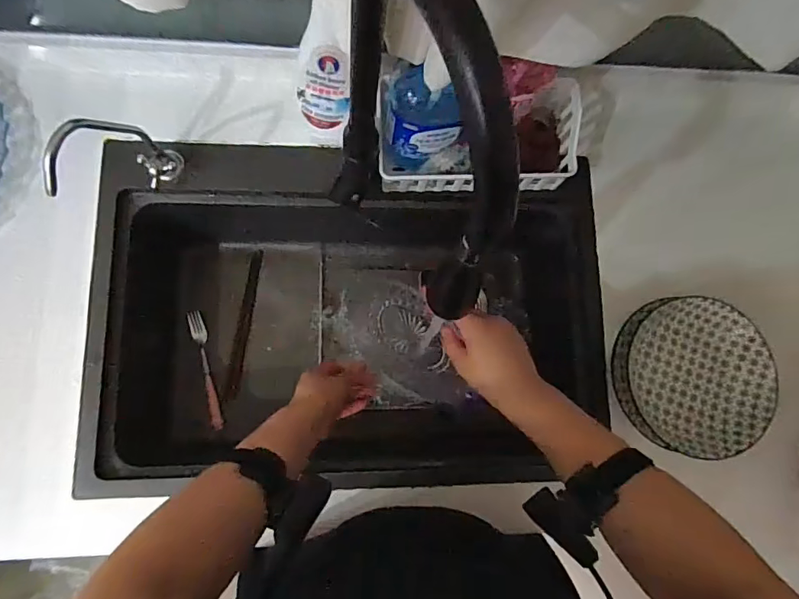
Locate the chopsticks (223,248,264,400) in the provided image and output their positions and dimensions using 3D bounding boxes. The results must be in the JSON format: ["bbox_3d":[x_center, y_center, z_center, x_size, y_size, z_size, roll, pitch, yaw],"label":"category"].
[{"bbox_3d":[-0.262,0.040,0.810,0.024,0.011,0.250,8,81,-4],"label":"chopsticks"}]

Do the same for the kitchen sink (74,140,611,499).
[{"bbox_3d":[-0.070,0.010,0.737,0.689,0.198,0.447,-2,82,-5],"label":"kitchen sink"}]

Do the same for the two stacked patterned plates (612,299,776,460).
[{"bbox_3d":[0.386,0.100,0.635,0.203,0.037,0.195,1,82,-5],"label":"two stacked patterned plates"}]

